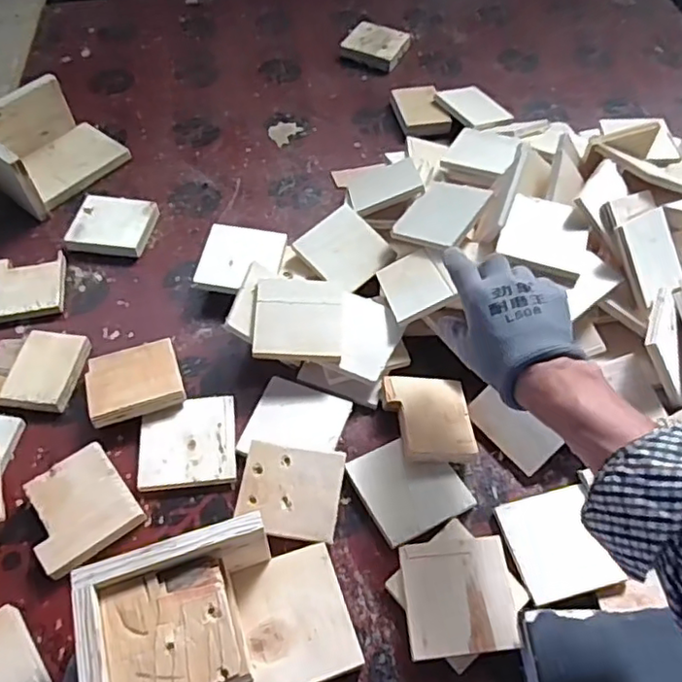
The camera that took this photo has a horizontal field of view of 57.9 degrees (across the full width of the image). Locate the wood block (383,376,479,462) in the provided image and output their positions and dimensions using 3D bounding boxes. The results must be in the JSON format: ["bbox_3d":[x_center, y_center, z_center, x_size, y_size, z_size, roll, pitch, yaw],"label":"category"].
[{"bbox_3d":[0.088,0.078,0.621,0.085,0.019,0.093,1,54,-4],"label":"wood block"}]

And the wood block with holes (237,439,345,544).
[{"bbox_3d":[-0.046,0.137,0.571,0.091,0.012,0.083,8,66,3],"label":"wood block with holes"}]

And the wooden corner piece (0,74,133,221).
[{"bbox_3d":[-0.387,-0.260,0.811,0.128,0.092,0.162,31,58,17],"label":"wooden corner piece"}]

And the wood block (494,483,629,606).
[{"bbox_3d":[0.193,0.180,0.551,0.081,0.008,0.091,-16,54,-1],"label":"wood block"}]

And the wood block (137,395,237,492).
[{"bbox_3d":[-0.149,0.098,0.605,0.091,0.007,0.091,-4,55,-8],"label":"wood block"}]

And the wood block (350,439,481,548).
[{"bbox_3d":[0.065,0.138,0.589,0.094,0.012,0.089,-22,59,-19],"label":"wood block"}]

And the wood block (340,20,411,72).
[{"bbox_3d":[0.058,-0.488,1.016,0.094,0.024,0.105,24,56,12],"label":"wood block"}]

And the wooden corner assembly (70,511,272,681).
[{"bbox_3d":[-0.113,0.214,0.461,0.138,0.076,0.119,-16,60,-14],"label":"wooden corner assembly"}]

